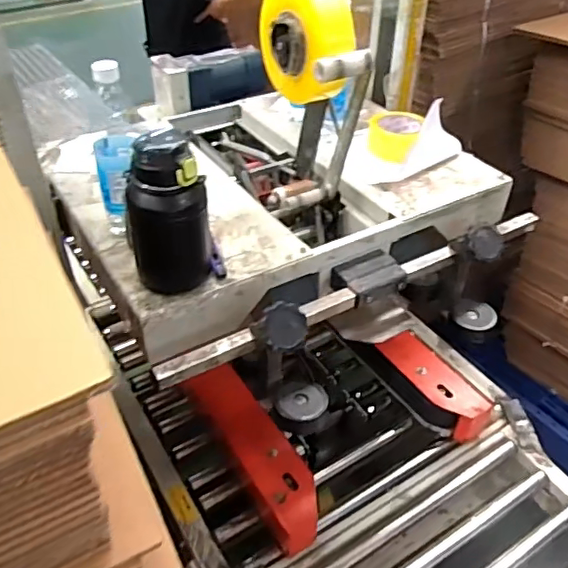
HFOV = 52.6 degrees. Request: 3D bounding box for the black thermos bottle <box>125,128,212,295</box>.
[{"bbox_3d":[-0.148,-0.088,0.727,0.097,0.197,0.087,-11,41,-12],"label":"black thermos bottle"}]

